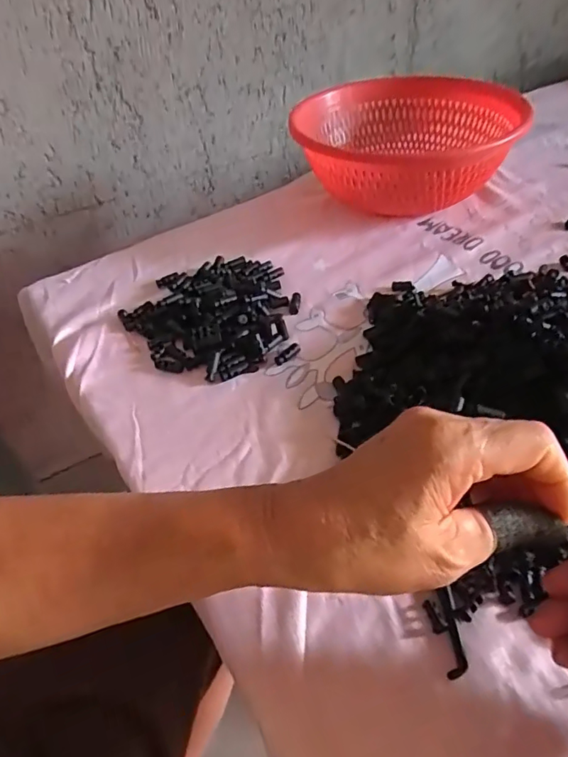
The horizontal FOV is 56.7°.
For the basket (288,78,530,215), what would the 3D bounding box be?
[{"bbox_3d":[0.137,-0.273,0.630,0.246,0.092,0.268,7,46,13],"label":"basket"}]

